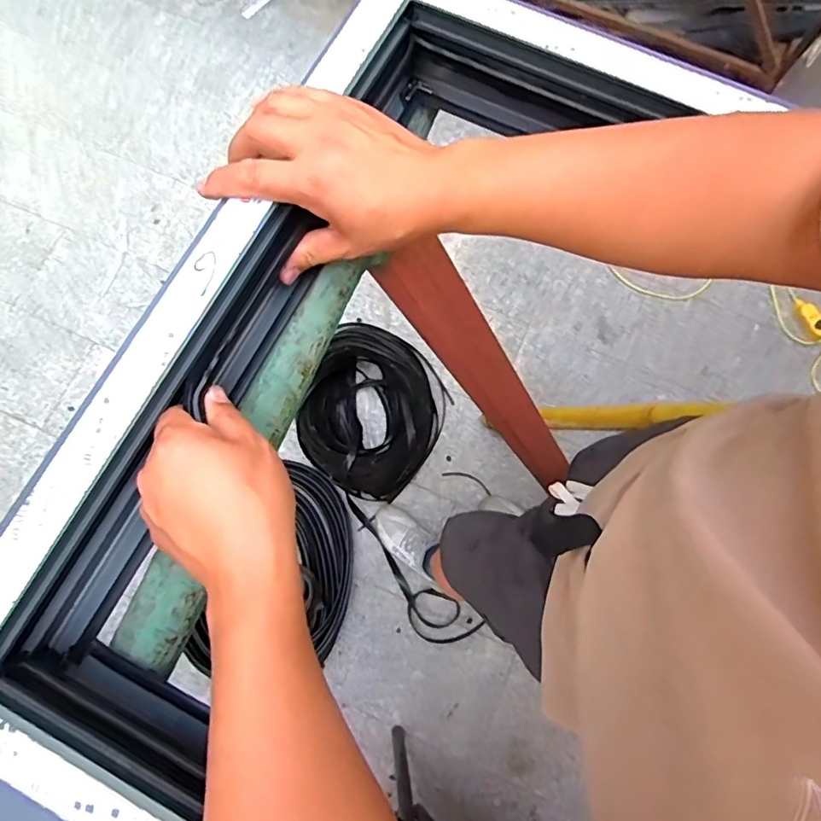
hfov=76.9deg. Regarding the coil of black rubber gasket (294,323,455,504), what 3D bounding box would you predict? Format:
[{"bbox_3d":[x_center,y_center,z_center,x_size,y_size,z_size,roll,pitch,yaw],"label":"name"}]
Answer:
[{"bbox_3d":[-0.083,0.011,1.384,0.321,0.142,0.425,30,78,6],"label":"coil of black rubber gasket"}]

